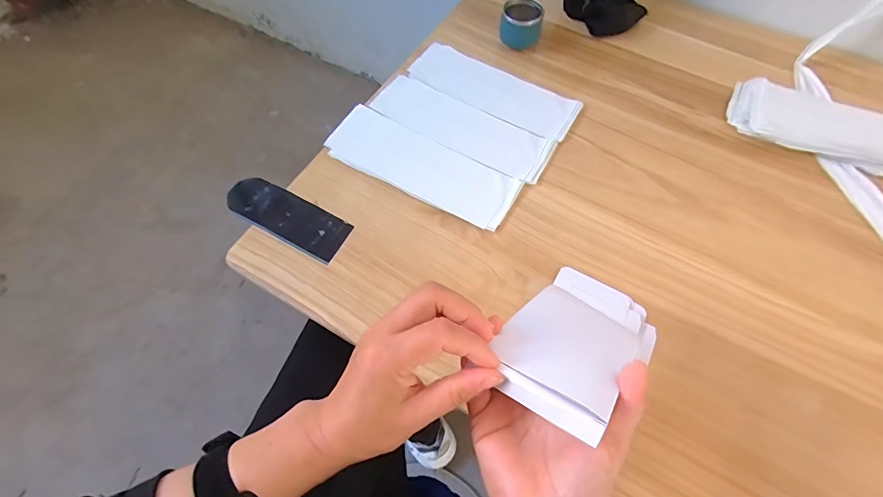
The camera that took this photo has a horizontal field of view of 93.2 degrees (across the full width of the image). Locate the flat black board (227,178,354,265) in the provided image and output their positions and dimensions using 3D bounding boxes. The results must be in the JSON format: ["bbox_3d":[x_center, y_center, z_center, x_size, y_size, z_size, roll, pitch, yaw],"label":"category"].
[{"bbox_3d":[-0.197,-0.041,0.524,0.176,0.012,0.059,27,68,15],"label":"flat black board"}]

